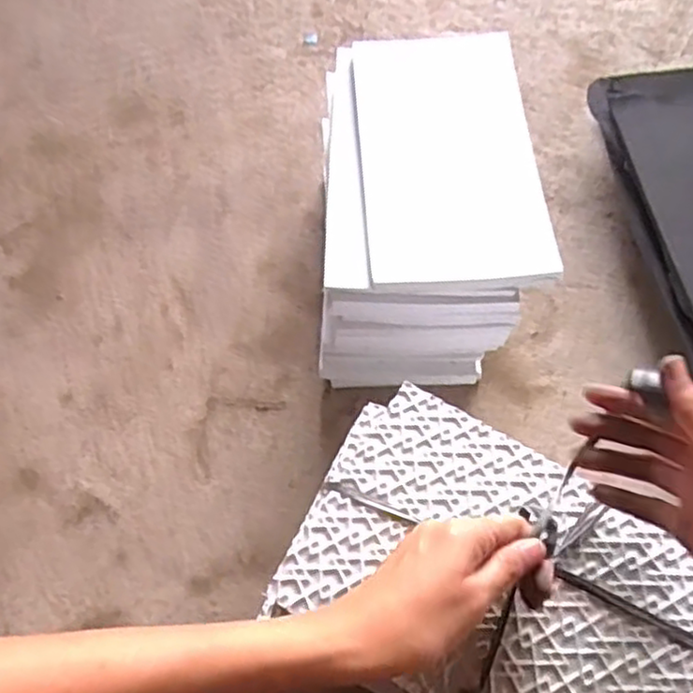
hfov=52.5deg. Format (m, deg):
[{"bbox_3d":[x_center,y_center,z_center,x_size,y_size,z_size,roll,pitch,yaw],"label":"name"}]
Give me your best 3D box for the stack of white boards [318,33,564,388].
[{"bbox_3d":[0.079,-0.128,0.697,0.182,0.178,0.294,2,61,3],"label":"stack of white boards"}]

